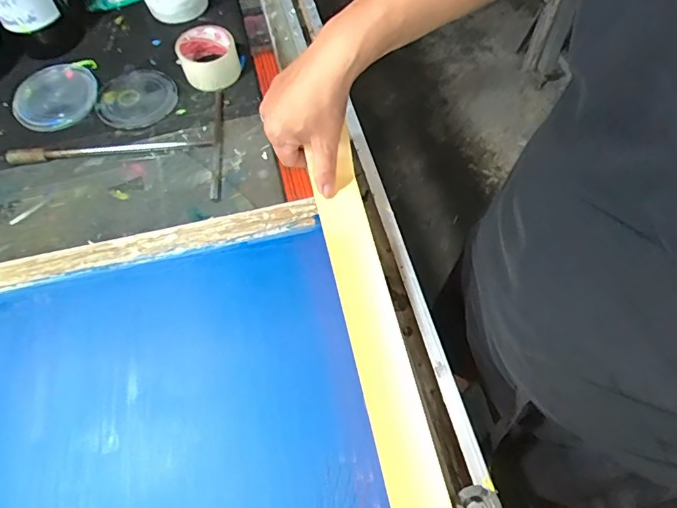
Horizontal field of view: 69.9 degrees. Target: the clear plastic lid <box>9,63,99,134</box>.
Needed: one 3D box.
[{"bbox_3d":[-0.423,-0.233,0.723,0.120,0.029,0.120,-31,64,-14],"label":"clear plastic lid"}]

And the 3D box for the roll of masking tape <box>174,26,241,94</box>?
[{"bbox_3d":[-0.193,-0.294,0.725,0.084,0.060,0.081,-1,60,2],"label":"roll of masking tape"}]

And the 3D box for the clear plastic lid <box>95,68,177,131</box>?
[{"bbox_3d":[-0.299,-0.230,0.720,0.114,0.012,0.112,-1,60,2],"label":"clear plastic lid"}]

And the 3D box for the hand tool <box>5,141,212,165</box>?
[{"bbox_3d":[-0.321,-0.144,0.672,0.277,0.012,0.021,-4,60,0],"label":"hand tool"}]

